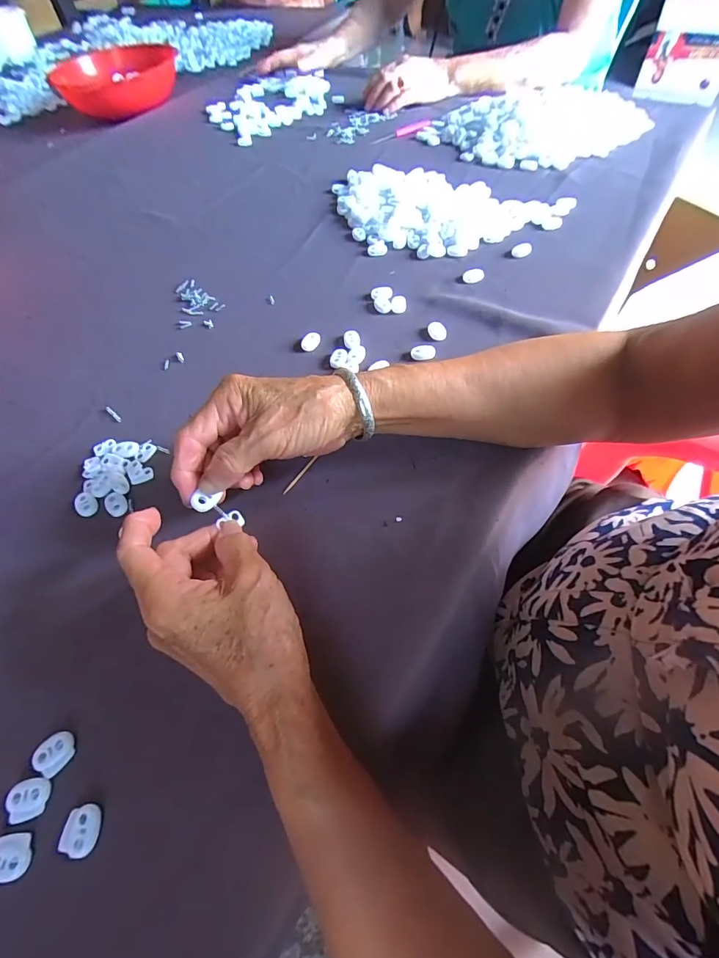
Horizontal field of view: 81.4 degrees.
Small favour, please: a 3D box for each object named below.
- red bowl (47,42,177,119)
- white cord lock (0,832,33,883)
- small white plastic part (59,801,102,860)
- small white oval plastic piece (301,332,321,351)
[{"bbox_3d":[-0.449,-0.754,0.788,0.206,0.057,0.197,-12,59,-3],"label":"red bowl"},{"bbox_3d":[-0.187,0.201,0.223,0.020,0.006,0.019,-2,59,3],"label":"white cord lock"},{"bbox_3d":[-0.152,0.191,0.228,0.018,0.007,0.022,-9,58,0],"label":"small white plastic part"},{"bbox_3d":[-0.048,-0.137,0.417,0.015,0.008,0.022,33,67,22],"label":"small white oval plastic piece"}]

